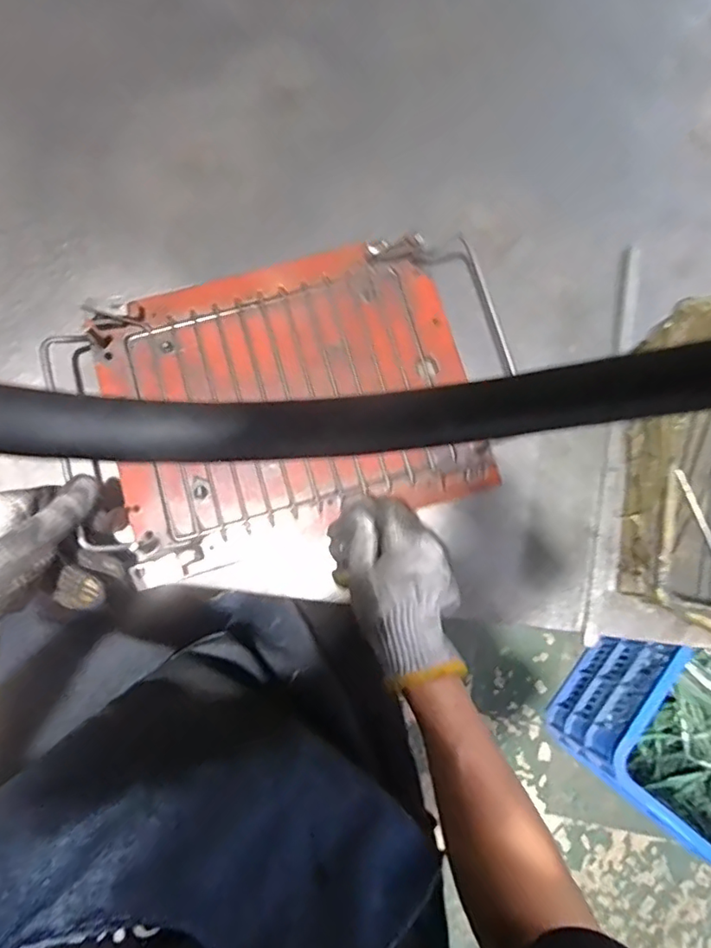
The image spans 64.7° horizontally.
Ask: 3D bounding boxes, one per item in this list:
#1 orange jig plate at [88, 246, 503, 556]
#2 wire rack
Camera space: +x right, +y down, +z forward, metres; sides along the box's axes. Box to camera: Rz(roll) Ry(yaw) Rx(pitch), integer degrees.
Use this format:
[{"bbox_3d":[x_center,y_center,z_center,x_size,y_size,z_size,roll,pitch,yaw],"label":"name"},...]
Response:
[{"bbox_3d":[-0.056,-0.068,0.478,0.301,0.020,0.229,-13,79,-4],"label":"orange jig plate"},{"bbox_3d":[-0.047,-0.067,0.475,0.358,0.036,0.210,-16,79,-5],"label":"wire rack"}]

